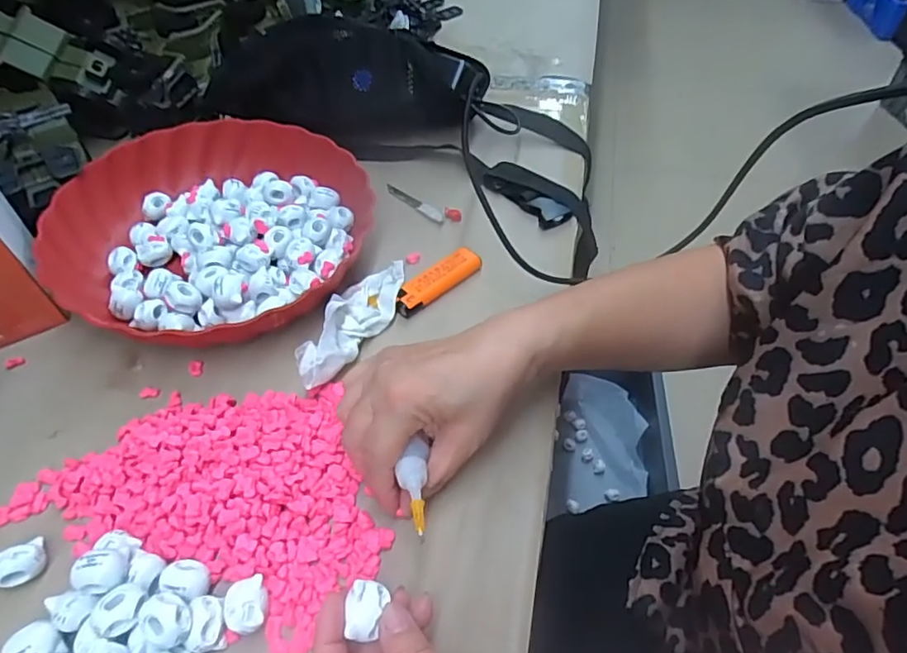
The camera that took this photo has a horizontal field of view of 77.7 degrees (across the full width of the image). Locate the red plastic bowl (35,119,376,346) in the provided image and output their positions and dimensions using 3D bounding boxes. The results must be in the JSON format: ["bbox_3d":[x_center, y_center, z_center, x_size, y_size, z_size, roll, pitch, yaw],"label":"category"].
[{"bbox_3d":[-0.193,-0.082,0.466,0.229,0.060,0.227,-1,50,1],"label":"red plastic bowl"}]

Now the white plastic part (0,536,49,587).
[{"bbox_3d":[-0.241,0.132,0.314,0.026,0.016,0.018,-35,57,-24],"label":"white plastic part"}]

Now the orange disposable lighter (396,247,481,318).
[{"bbox_3d":[-0.013,-0.037,0.441,0.079,0.006,0.024,-36,78,-22],"label":"orange disposable lighter"}]

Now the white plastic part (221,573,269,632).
[{"bbox_3d":[-0.109,0.146,0.295,0.021,0.013,0.025,-15,51,-10],"label":"white plastic part"}]

